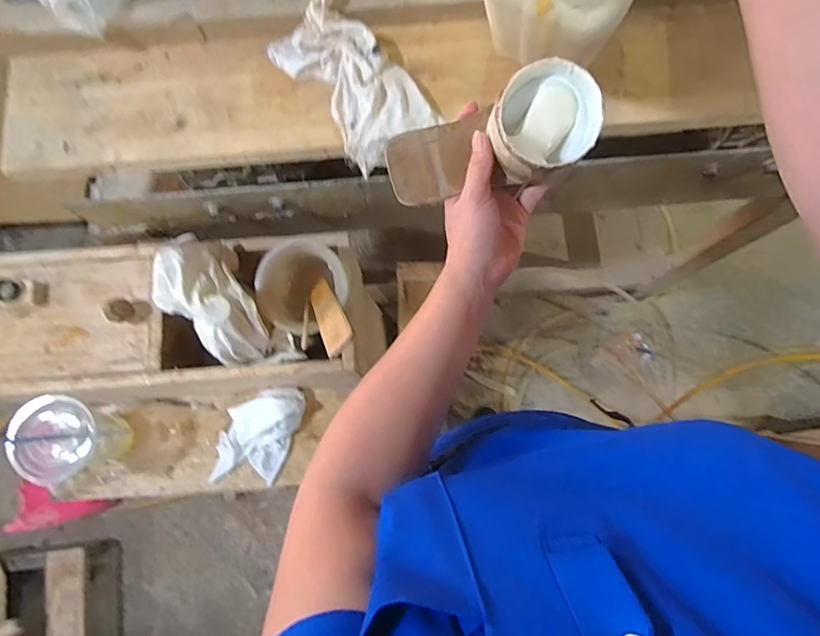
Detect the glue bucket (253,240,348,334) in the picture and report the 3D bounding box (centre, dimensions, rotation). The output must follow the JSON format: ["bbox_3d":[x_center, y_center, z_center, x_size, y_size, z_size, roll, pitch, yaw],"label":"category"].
[{"bbox_3d":[-0.138,-0.033,0.665,0.109,0.109,0.113,0,78,0],"label":"glue bucket"}]

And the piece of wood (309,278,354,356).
[{"bbox_3d":[-0.102,-0.008,0.608,0.038,0.187,0.008,-46,120,4],"label":"piece of wood"}]

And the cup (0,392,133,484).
[{"bbox_3d":[-0.473,0.172,0.715,0.094,0.164,0.108,-14,79,-2],"label":"cup"}]

